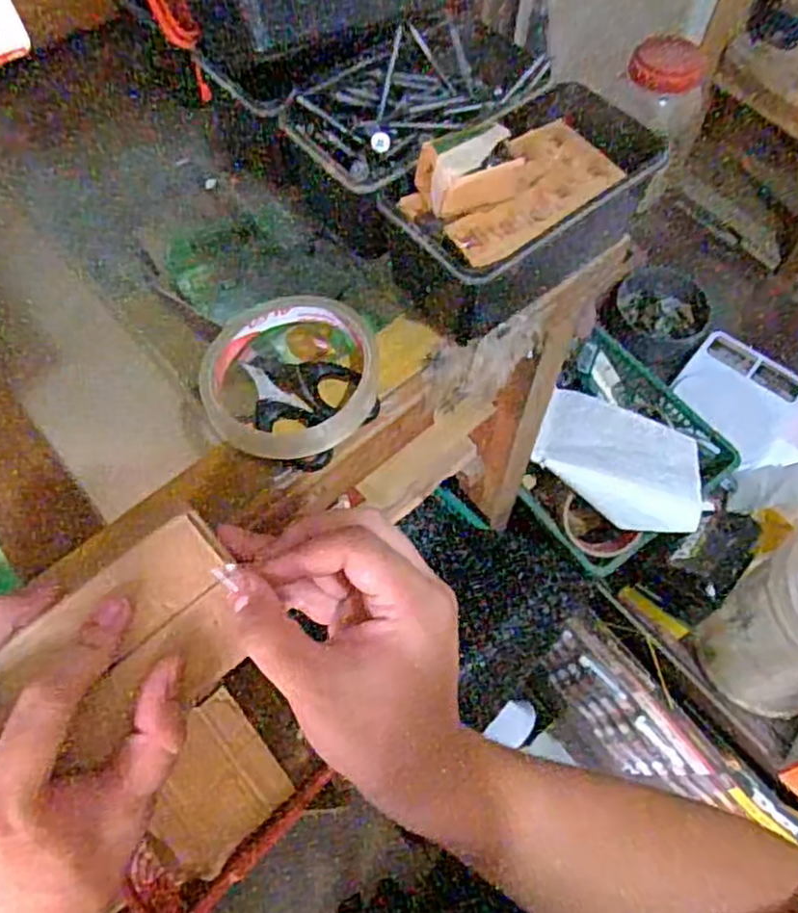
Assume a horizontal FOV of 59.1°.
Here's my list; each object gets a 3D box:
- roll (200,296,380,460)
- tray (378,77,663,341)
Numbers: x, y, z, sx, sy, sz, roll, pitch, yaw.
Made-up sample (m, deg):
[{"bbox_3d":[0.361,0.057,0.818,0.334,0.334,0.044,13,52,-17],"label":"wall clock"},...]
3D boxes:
[{"bbox_3d":[-0.055,-0.042,0.357,0.087,0.016,0.089,0,62,0],"label":"roll"},{"bbox_3d":[0.063,-0.131,0.364,0.150,0.073,0.079,-34,68,-17],"label":"tray"}]

